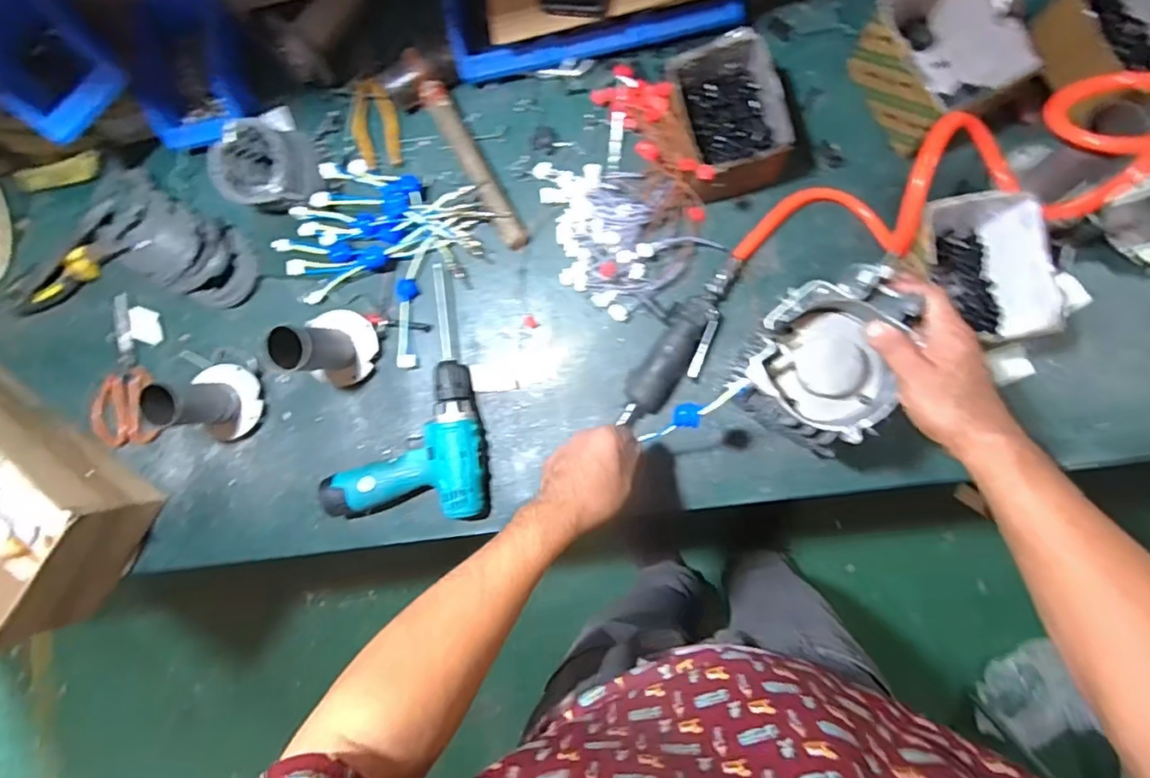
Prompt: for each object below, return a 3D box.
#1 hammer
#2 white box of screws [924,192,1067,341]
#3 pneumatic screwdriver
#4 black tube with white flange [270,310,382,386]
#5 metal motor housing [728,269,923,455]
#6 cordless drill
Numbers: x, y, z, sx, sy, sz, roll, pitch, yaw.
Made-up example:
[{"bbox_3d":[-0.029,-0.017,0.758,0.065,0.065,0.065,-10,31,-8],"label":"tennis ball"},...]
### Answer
[{"bbox_3d":[-0.138,-0.307,0.730,0.090,0.038,0.285,-34,82,4],"label":"hammer"},{"bbox_3d":[0.417,-0.120,0.617,0.109,0.105,0.156,-15,84,6],"label":"white box of screws"},{"bbox_3d":[0.129,-0.056,0.676,0.060,0.036,0.216,35,92,9],"label":"pneumatic screwdriver"},{"bbox_3d":[-0.312,-0.057,0.713,0.086,0.139,0.094,-1,86,8],"label":"black tube with white flange"},{"bbox_3d":[0.222,-0.032,0.491,0.114,0.046,0.161,32,91,9],"label":"metal motor housing"},{"bbox_3d":[-0.216,0.065,0.722,0.202,0.054,0.187,-4,85,7],"label":"cordless drill"}]

